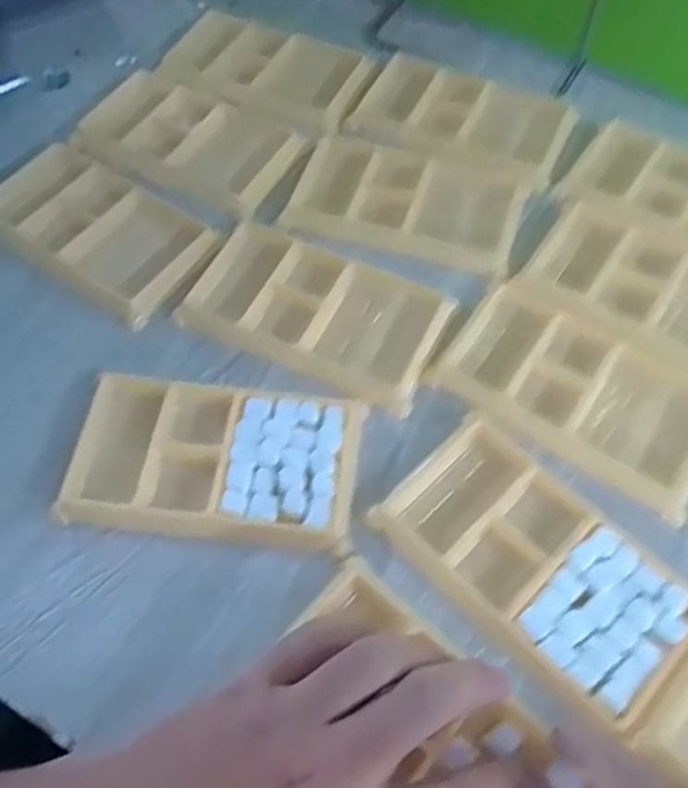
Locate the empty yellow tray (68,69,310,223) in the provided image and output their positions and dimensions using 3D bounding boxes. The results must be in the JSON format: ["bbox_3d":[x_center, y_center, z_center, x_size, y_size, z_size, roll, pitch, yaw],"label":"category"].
[{"bbox_3d":[-0.092,-0.155,0.409,0.122,0.012,0.075,24,64,13],"label":"empty yellow tray"}]

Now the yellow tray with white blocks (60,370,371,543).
[{"bbox_3d":[-0.059,0.030,0.316,0.129,0.012,0.068,6,61,4],"label":"yellow tray with white blocks"}]

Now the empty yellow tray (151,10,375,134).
[{"bbox_3d":[-0.052,-0.215,0.443,0.123,0.014,0.082,20,63,11],"label":"empty yellow tray"}]

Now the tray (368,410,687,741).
[{"bbox_3d":[0.083,0.071,0.293,0.073,0.011,0.129,-41,68,-20],"label":"tray"}]

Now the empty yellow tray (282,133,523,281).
[{"bbox_3d":[0.038,-0.113,0.395,0.129,0.009,0.073,17,62,10],"label":"empty yellow tray"}]

